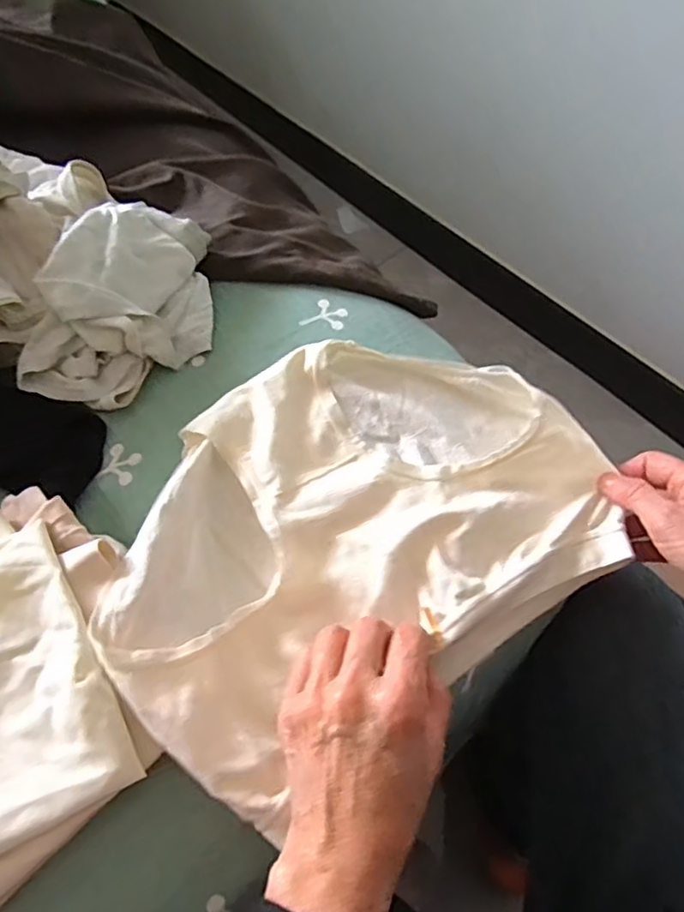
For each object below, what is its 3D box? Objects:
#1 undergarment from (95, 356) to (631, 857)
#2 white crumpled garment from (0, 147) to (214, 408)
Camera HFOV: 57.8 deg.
[{"bbox_3d":[0.007,0.044,0.386,0.308,0.063,0.230,-38,64,-18],"label":"undergarment"},{"bbox_3d":[-0.219,-0.152,0.431,0.201,0.121,0.235,-39,64,-18],"label":"white crumpled garment"}]

